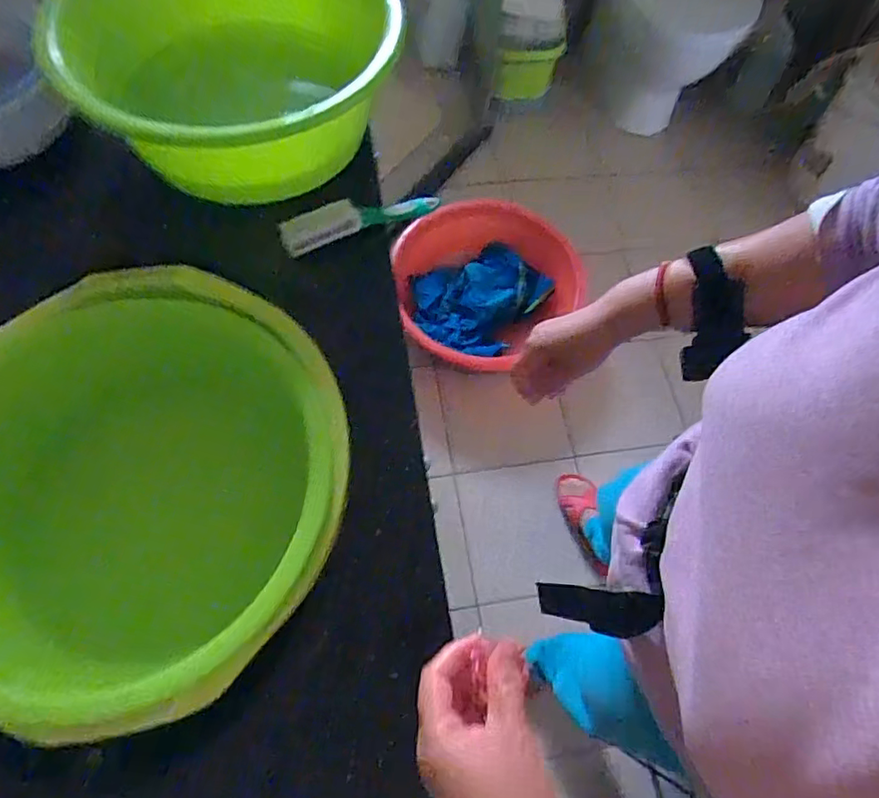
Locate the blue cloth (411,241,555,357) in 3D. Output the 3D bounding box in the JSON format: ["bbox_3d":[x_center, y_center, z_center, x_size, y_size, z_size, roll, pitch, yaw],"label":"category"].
[{"bbox_3d":[0.125,-0.267,1.561,0.412,0.119,0.323,-27,70,-15],"label":"blue cloth"}]

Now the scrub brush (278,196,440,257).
[{"bbox_3d":[-0.089,-0.207,0.651,0.183,0.044,0.030,-16,67,-11],"label":"scrub brush"}]

